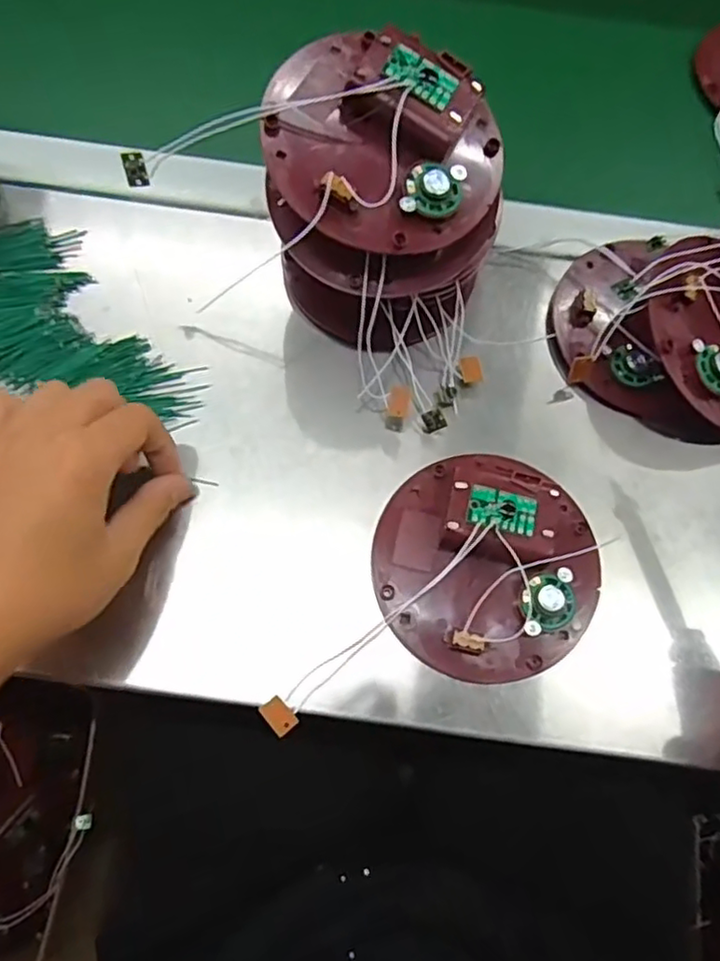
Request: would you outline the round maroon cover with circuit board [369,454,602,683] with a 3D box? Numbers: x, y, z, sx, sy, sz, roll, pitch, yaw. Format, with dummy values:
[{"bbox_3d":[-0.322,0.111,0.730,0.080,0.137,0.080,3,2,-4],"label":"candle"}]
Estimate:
[{"bbox_3d":[0.069,0.043,0.340,0.118,0.025,0.116,1,72,-3],"label":"round maroon cover with circuit board"}]

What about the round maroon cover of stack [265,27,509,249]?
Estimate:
[{"bbox_3d":[0.014,-0.168,0.314,0.119,0.024,0.109,13,81,-7],"label":"round maroon cover of stack"}]

